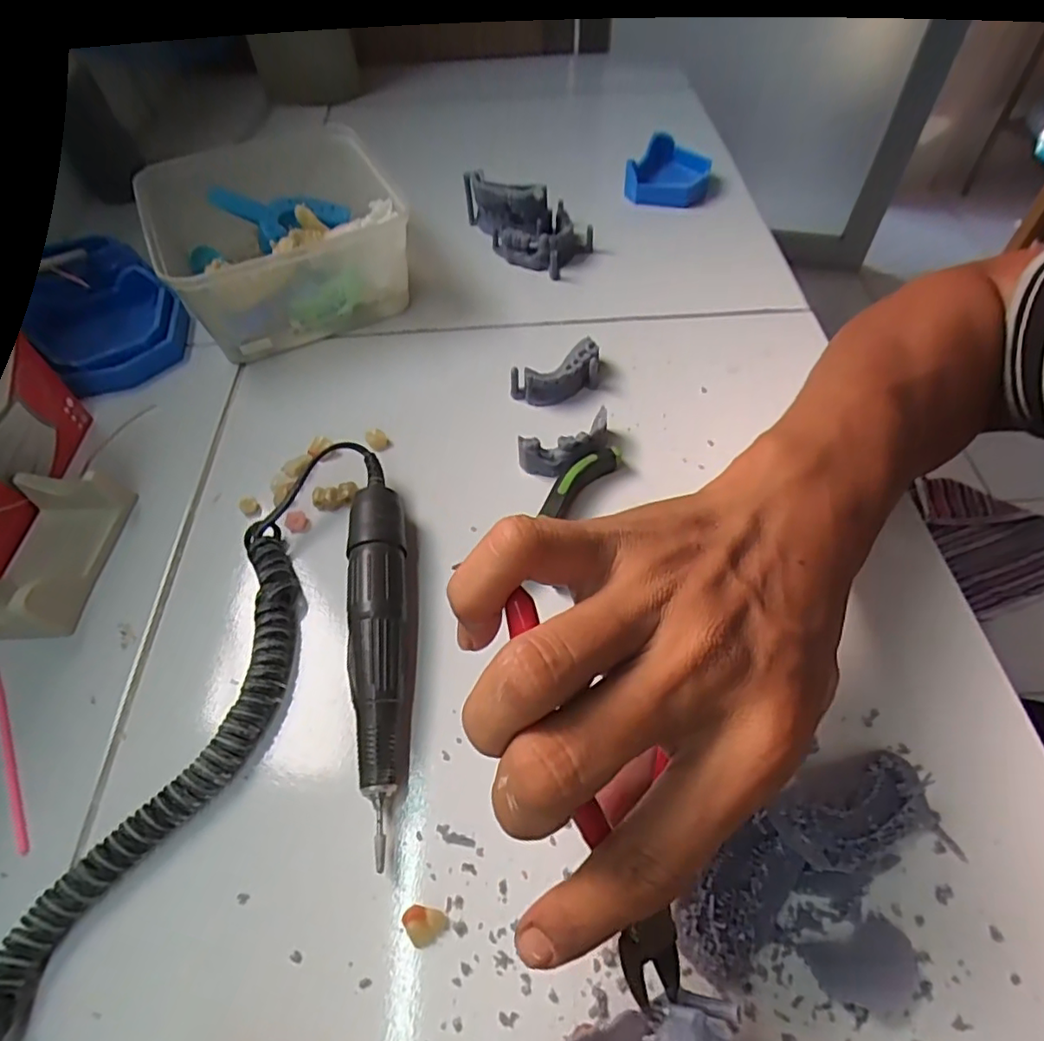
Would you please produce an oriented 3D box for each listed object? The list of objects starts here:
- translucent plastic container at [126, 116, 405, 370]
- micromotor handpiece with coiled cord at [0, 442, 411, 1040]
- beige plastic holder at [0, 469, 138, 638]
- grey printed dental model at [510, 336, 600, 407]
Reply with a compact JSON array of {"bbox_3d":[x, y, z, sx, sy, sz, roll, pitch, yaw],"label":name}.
[{"bbox_3d":[-0.178,-0.208,0.447,0.155,0.079,0.169,-24,58,-14],"label":"translucent plastic container"},{"bbox_3d":[-0.118,0.110,0.242,0.128,0.032,0.336,17,57,14],"label":"micromotor handpiece with coiled cord"},{"bbox_3d":[-0.243,0.017,0.310,0.046,0.034,0.091,1,55,3],"label":"beige plastic holder"},{"bbox_3d":[0.023,-0.090,0.375,0.058,0.025,0.023,-26,58,-15],"label":"grey printed dental model"}]

